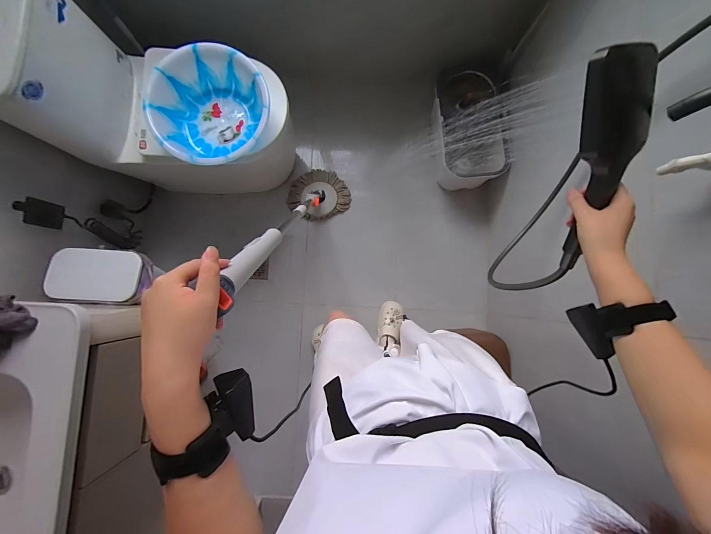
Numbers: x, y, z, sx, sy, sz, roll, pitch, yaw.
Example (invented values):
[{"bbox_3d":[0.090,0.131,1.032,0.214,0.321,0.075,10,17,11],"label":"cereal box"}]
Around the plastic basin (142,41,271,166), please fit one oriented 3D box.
[{"bbox_3d":[-0.399,-0.439,0.892,0.309,0.133,0.306,0,84,0],"label":"plastic basin"}]

